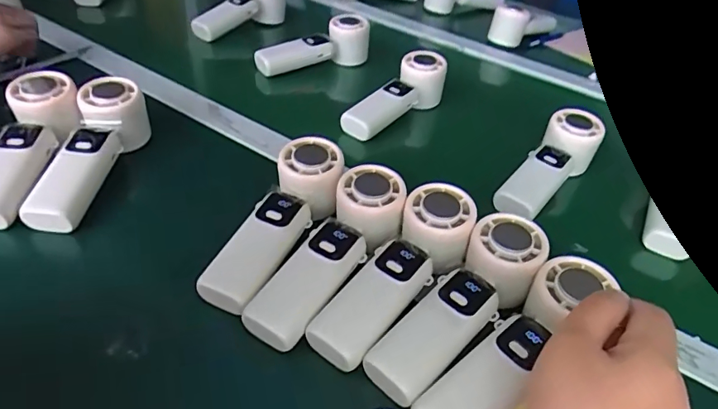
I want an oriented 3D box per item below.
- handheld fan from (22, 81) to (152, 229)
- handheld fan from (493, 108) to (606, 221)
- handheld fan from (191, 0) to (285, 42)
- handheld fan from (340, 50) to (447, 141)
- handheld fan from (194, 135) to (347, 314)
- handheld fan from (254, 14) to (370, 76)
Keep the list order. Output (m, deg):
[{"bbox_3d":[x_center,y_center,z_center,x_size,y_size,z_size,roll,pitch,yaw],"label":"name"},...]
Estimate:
[{"bbox_3d":[-0.238,-0.051,0.436,0.054,0.058,0.161,5,38,-2],"label":"handheld fan"},{"bbox_3d":[0.198,-0.037,0.512,0.054,0.042,0.169,33,59,29],"label":"handheld fan"},{"bbox_3d":[-0.184,-0.311,0.776,0.050,0.066,0.173,31,44,28],"label":"handheld fan"},{"bbox_3d":[0.046,-0.128,0.597,0.049,0.047,0.169,32,59,29],"label":"handheld fan"},{"bbox_3d":[-0.063,0.014,0.392,0.050,0.035,0.163,20,56,17],"label":"handheld fan"},{"bbox_3d":[-0.070,-0.228,0.689,0.169,0.060,0.064,-16,43,-26],"label":"handheld fan"}]

